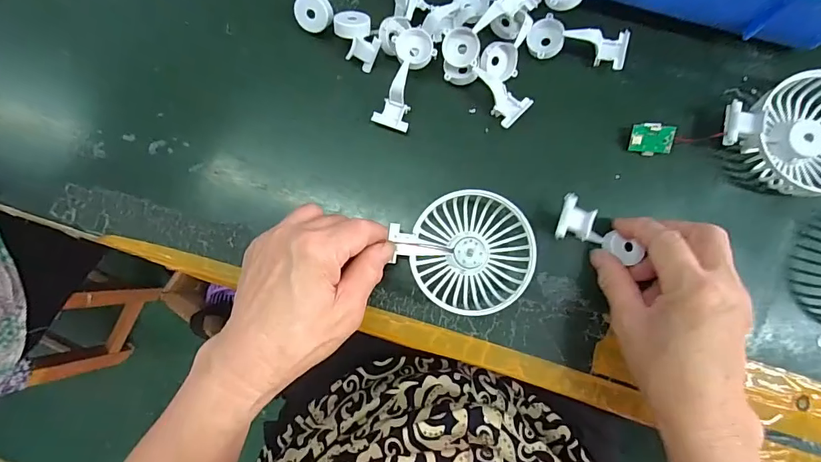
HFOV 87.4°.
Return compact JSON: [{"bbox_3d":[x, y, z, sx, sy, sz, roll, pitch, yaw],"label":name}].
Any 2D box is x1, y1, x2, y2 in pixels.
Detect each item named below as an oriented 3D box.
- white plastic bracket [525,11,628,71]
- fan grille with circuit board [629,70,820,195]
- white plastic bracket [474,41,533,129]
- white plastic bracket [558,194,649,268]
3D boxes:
[{"bbox_3d":[0.129,-0.146,0.329,0.073,0.017,0.033,14,83,3],"label":"white plastic bracket"},{"bbox_3d":[0.260,-0.064,0.318,0.154,0.039,0.099,-17,85,0],"label":"fan grille with circuit board"},{"bbox_3d":[0.073,-0.114,0.335,0.032,0.017,0.062,-22,83,-2],"label":"white plastic bracket"},{"bbox_3d":[0.139,0.002,0.320,0.068,0.028,0.032,26,89,-17],"label":"white plastic bracket"}]

